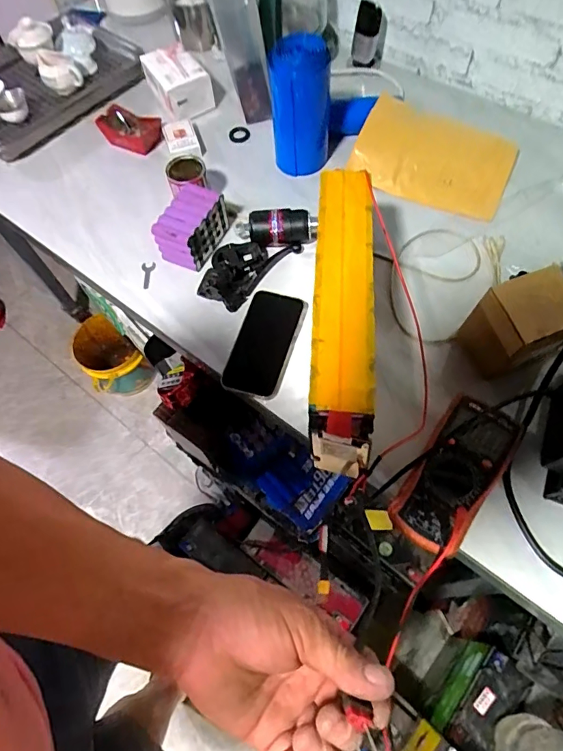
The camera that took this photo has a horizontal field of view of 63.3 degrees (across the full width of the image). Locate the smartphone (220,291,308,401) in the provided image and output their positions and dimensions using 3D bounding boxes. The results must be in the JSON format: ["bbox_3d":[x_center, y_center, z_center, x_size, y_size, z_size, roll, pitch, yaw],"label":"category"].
[{"bbox_3d":[-0.023,-0.046,0.649,0.084,0.013,0.160,14,69,9],"label":"smartphone"}]

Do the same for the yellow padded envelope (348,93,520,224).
[{"bbox_3d":[0.250,-0.357,0.768,0.251,0.023,0.152,23,90,9],"label":"yellow padded envelope"}]

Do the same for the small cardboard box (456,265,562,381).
[{"bbox_3d":[0.293,-0.058,0.562,0.107,0.106,0.083,-19,64,-6],"label":"small cardboard box"}]

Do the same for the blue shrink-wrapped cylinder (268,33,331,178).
[{"bbox_3d":[0.030,-0.431,0.747,0.096,0.176,0.079,-2,63,3],"label":"blue shrink-wrapped cylinder"}]

